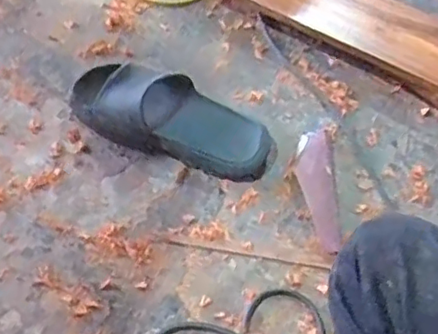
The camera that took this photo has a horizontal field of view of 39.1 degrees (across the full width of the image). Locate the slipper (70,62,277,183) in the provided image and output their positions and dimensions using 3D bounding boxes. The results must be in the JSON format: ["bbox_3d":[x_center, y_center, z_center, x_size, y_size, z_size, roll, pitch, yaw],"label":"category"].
[{"bbox_3d":[-0.057,-0.064,0.735,0.250,0.084,0.094,23,59,12],"label":"slipper"}]

